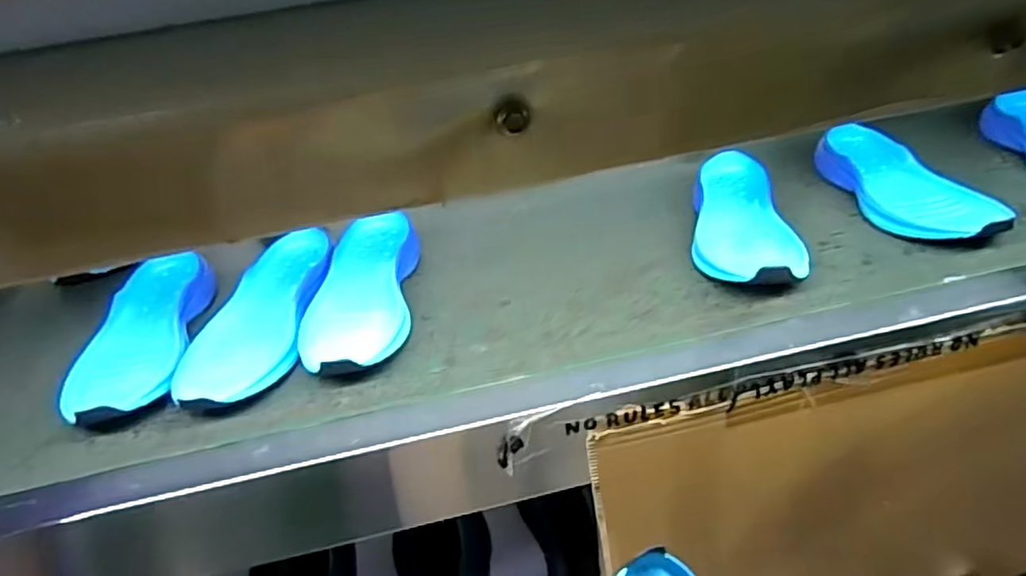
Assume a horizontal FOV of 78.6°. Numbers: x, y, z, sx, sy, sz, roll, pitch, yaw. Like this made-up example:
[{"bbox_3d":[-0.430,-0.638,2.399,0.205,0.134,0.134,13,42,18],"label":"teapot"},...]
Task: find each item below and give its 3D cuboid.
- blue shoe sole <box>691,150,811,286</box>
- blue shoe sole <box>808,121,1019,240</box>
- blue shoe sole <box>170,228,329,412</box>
[{"bbox_3d":[0.227,-0.065,0.623,0.093,0.057,0.235,2,31,12],"label":"blue shoe sole"},{"bbox_3d":[0.402,-0.109,0.651,0.099,0.048,0.247,-5,30,1],"label":"blue shoe sole"},{"bbox_3d":[-0.228,0.026,0.587,0.100,0.042,0.250,-3,30,2],"label":"blue shoe sole"}]

